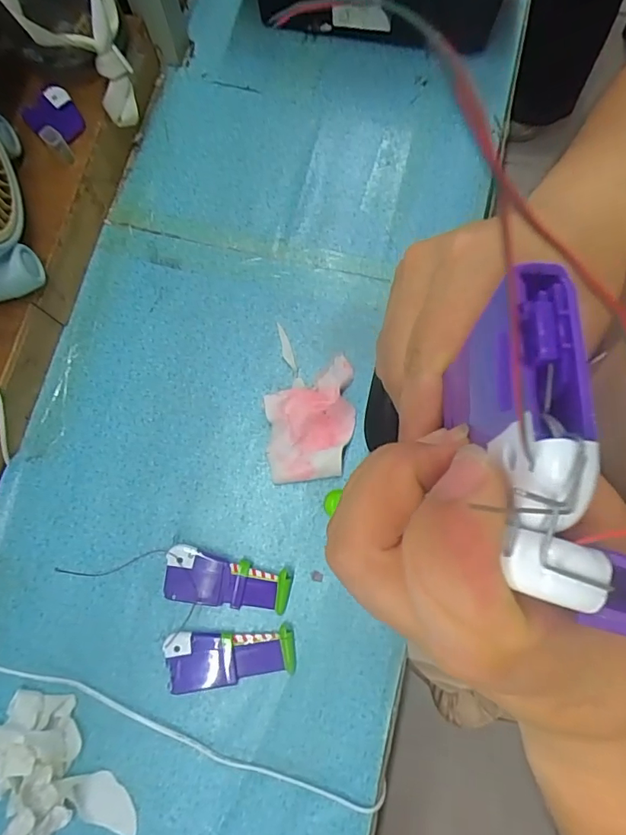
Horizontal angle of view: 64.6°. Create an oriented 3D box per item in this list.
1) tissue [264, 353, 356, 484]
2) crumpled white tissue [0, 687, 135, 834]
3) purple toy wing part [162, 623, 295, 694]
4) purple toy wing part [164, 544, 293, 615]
[{"bbox_3d":[-0.002,0.000,0.504,0.088,0.028,0.123,-3,78,-2],"label":"tissue"},{"bbox_3d":[-0.236,0.320,0.426,0.099,0.043,0.155,-33,80,-7],"label":"crumpled white tissue"},{"bbox_3d":[-0.076,0.224,0.463,0.117,0.014,0.048,-5,78,-2],"label":"purple toy wing part"},{"bbox_3d":[-0.081,0.155,0.474,0.116,0.022,0.051,7,78,1],"label":"purple toy wing part"}]

